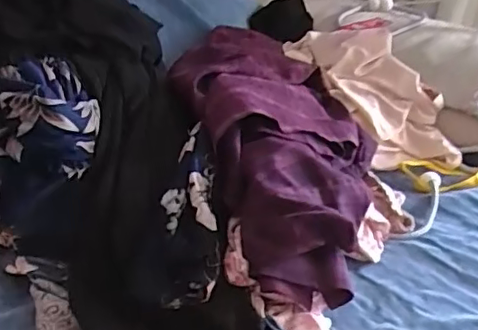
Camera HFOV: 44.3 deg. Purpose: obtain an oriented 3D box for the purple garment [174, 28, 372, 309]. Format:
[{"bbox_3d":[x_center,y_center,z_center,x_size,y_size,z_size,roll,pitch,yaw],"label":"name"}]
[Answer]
[{"bbox_3d":[0.052,-0.044,0.709,0.215,0.118,0.474,-3,30,-12],"label":"purple garment"}]

